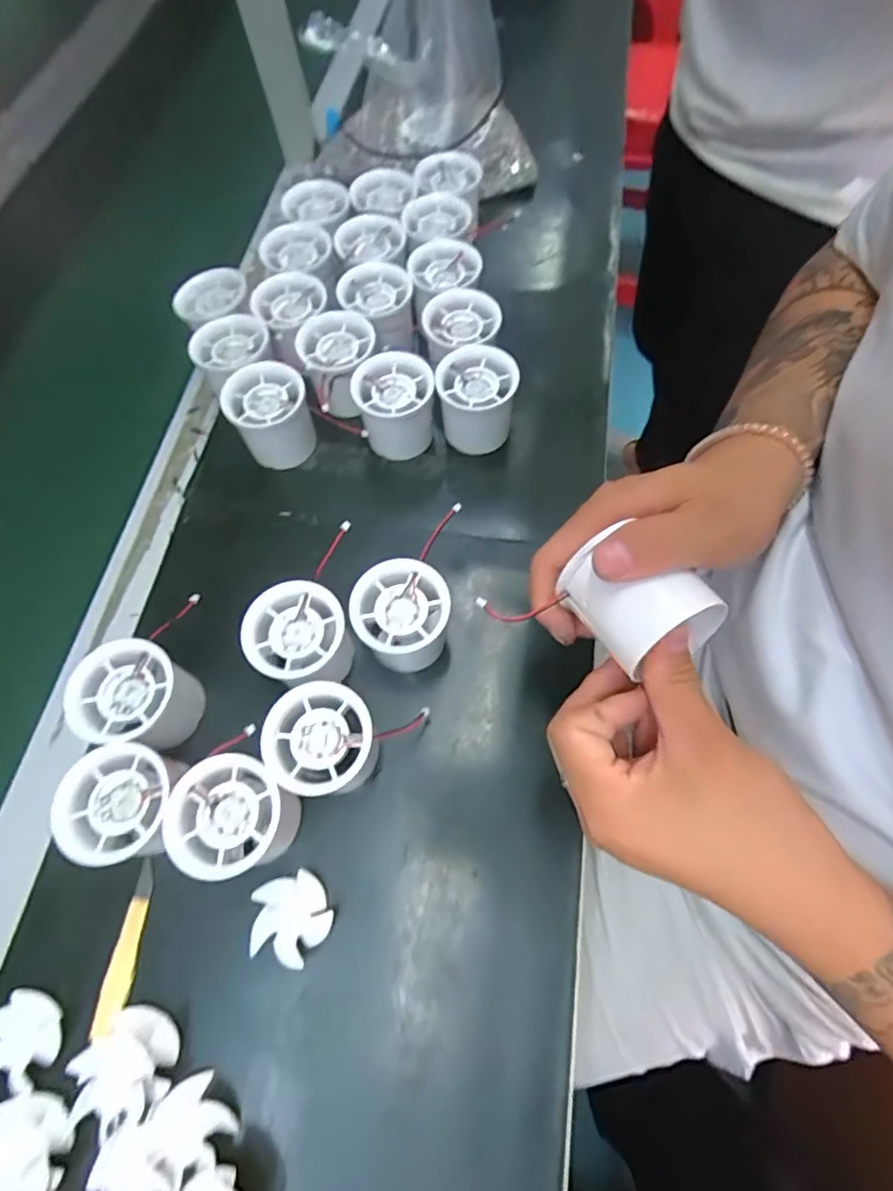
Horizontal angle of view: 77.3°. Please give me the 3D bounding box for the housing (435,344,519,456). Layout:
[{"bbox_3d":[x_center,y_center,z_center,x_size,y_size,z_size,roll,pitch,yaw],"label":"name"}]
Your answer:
[{"bbox_3d":[0.021,-0.140,0.407,0.056,0.052,0.058,9,68,4],"label":"housing"}]

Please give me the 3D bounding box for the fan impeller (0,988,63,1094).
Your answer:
[{"bbox_3d":[-0.213,0.221,0.277,0.036,0.013,0.041,-24,67,-7],"label":"fan impeller"}]

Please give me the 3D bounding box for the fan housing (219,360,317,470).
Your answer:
[{"bbox_3d":[-0.126,-0.127,0.407,0.055,0.060,0.050,-15,66,-3],"label":"fan housing"}]

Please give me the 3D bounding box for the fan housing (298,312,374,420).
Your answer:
[{"bbox_3d":[-0.076,-0.169,0.421,0.058,0.053,0.065,-26,70,-9],"label":"fan housing"}]

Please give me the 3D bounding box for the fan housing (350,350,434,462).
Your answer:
[{"bbox_3d":[-0.037,-0.135,0.411,0.056,0.060,0.056,-5,68,-1],"label":"fan housing"}]

